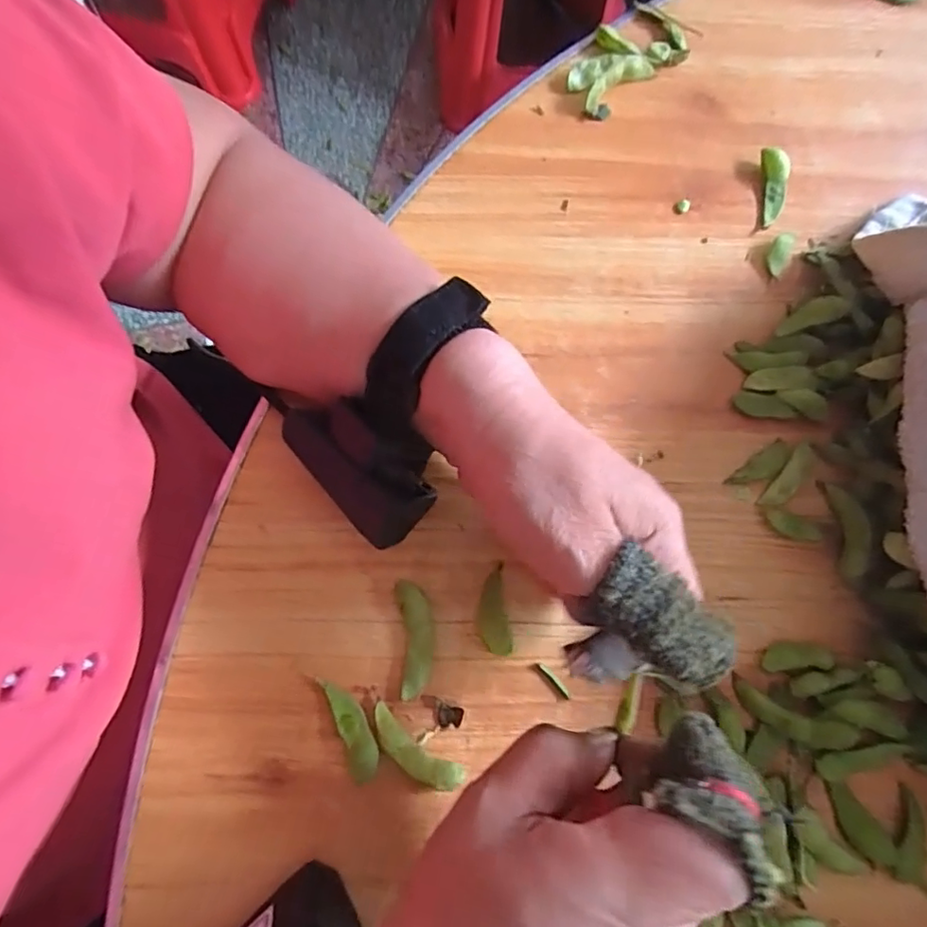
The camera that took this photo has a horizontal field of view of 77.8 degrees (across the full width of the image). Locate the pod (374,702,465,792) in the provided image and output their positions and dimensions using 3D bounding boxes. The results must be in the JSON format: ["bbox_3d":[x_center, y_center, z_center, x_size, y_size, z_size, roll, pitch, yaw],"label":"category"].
[{"bbox_3d":[-0.022,0.125,0.249,0.046,0.006,0.014,35,77,7],"label":"pod"}]

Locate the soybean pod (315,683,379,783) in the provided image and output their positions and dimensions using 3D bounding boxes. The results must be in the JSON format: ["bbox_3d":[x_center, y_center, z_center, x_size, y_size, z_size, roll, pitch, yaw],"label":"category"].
[{"bbox_3d":[-0.048,0.115,0.251,0.014,0.008,0.044,-23,77,-7],"label":"soybean pod"}]

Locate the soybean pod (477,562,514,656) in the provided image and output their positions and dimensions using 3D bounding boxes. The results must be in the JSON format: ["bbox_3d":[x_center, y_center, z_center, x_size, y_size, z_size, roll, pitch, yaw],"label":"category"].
[{"bbox_3d":[0.014,0.069,0.268,0.015,0.004,0.040,-7,75,-3],"label":"soybean pod"}]

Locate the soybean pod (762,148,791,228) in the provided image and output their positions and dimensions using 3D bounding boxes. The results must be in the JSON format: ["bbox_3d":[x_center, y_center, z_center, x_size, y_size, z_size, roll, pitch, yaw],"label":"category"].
[{"bbox_3d":[0.178,-0.158,0.328,0.011,0.010,0.048,4,87,0],"label":"soybean pod"}]

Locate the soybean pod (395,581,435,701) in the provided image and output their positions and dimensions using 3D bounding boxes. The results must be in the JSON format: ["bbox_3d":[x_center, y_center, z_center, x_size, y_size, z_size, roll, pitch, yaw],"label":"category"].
[{"bbox_3d":[-0.021,0.080,0.261,0.016,0.009,0.050,-4,75,-3],"label":"soybean pod"}]

